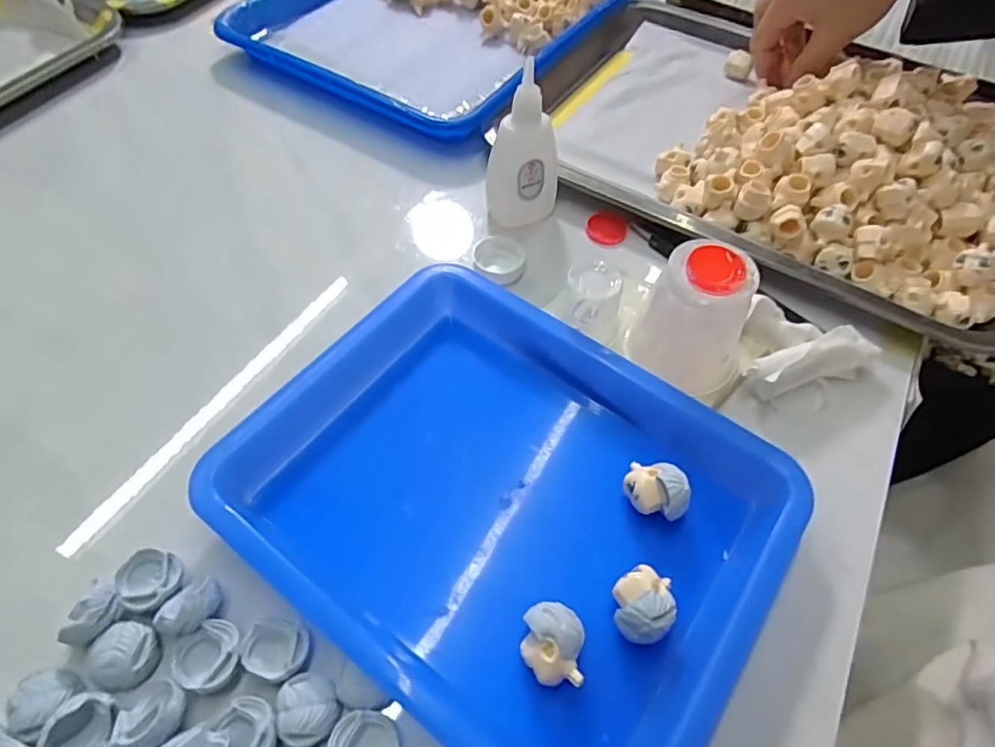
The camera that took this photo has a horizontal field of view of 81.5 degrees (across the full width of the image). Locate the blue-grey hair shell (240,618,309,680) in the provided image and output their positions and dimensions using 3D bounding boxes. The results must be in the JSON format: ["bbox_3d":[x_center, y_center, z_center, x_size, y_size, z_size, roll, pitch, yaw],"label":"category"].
[{"bbox_3d":[-0.085,0.105,0.221,0.022,0.011,0.020,1,57,-1],"label":"blue-grey hair shell"}]

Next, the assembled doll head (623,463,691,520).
[{"bbox_3d":[0.070,0.052,0.254,0.027,0.021,0.023,23,59,13],"label":"assembled doll head"}]

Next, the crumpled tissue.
[{"bbox_3d":[0.161,-0.008,0.302,0.064,0.025,0.052,16,58,8],"label":"crumpled tissue"}]

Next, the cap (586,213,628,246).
[{"bbox_3d":[0.070,-0.092,0.368,0.025,0.007,0.023,1,57,-1],"label":"cap"}]

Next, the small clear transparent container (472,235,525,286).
[{"bbox_3d":[0.001,-0.066,0.346,0.030,0.013,0.032,1,57,-1],"label":"small clear transparent container"}]

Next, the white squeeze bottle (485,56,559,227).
[{"bbox_3d":[0.017,-0.133,0.341,0.042,0.091,0.034,7,57,2],"label":"white squeeze bottle"}]

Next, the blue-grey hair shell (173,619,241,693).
[{"bbox_3d":[-0.109,0.108,0.220,0.023,0.009,0.023,1,57,-1],"label":"blue-grey hair shell"}]

